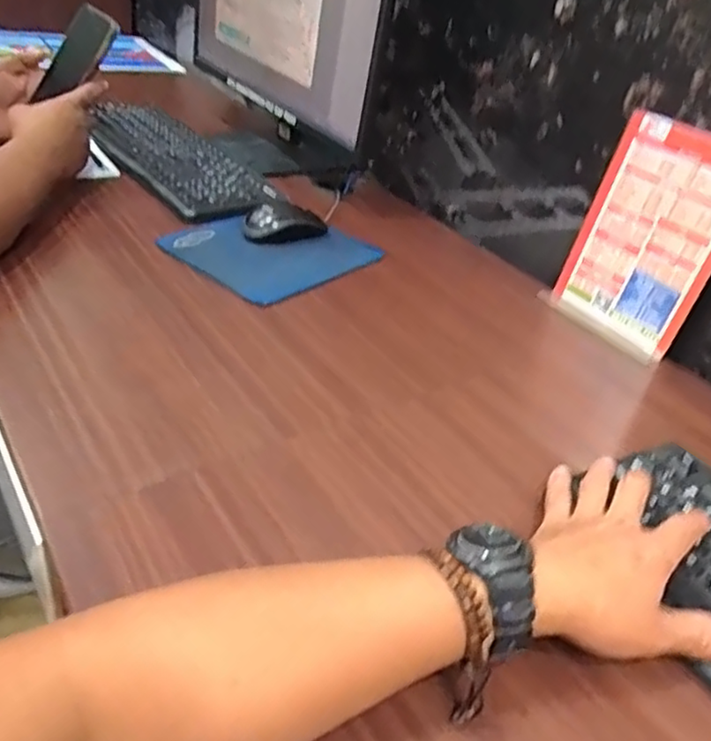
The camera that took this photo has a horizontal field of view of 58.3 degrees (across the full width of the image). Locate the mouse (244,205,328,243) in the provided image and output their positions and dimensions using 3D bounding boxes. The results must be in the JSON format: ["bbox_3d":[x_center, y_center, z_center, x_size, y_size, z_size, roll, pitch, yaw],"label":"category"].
[{"bbox_3d":[-0.081,-0.172,0.749,0.096,0.034,0.047,-1,36,-14],"label":"mouse"}]

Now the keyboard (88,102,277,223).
[{"bbox_3d":[-0.264,-0.308,0.905,0.155,0.024,0.422,-18,44,-34],"label":"keyboard"}]

